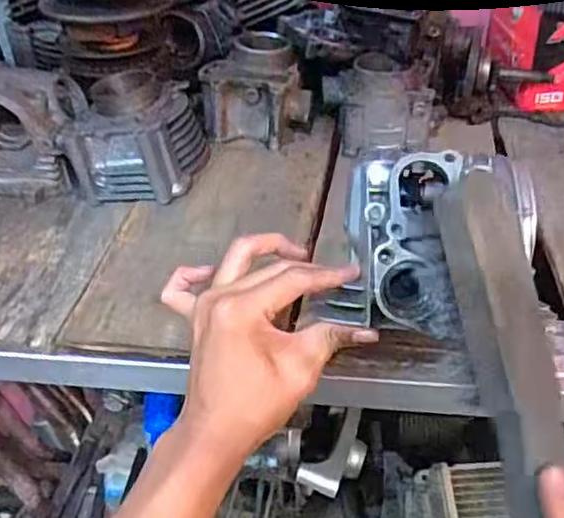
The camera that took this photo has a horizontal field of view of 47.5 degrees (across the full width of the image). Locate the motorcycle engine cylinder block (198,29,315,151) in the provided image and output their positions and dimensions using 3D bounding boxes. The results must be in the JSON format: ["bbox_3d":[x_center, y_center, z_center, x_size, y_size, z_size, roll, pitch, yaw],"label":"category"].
[{"bbox_3d":[-0.028,-0.184,0.702,0.116,0.086,0.100,-5,39,-1],"label":"motorcycle engine cylinder block"}]

